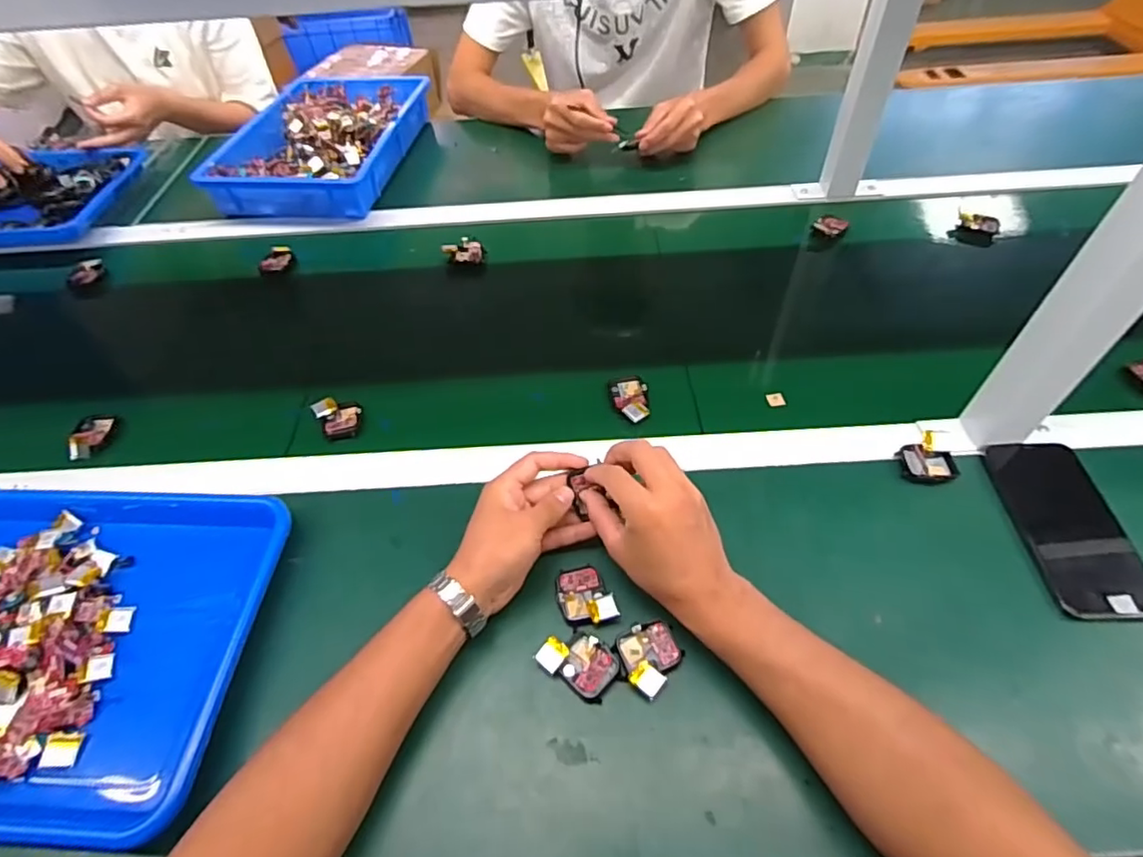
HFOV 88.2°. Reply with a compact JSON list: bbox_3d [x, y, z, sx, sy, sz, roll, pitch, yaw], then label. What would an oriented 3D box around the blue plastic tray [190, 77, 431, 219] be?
[{"bbox_3d":[-0.383,-0.456,0.927,0.246,0.058,0.384,7,53,8],"label":"blue plastic tray"}]

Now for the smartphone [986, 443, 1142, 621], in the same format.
[{"bbox_3d":[0.416,0.079,0.492,0.074,0.016,0.158,1,52,4],"label":"smartphone"}]

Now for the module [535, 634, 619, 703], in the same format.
[{"bbox_3d":[0.006,0.173,0.440,0.054,0.013,0.040,25,57,21],"label":"module"}]

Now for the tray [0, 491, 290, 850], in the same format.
[{"bbox_3d":[-0.413,0.159,0.469,0.335,0.048,0.267,0,52,3],"label":"tray"}]

